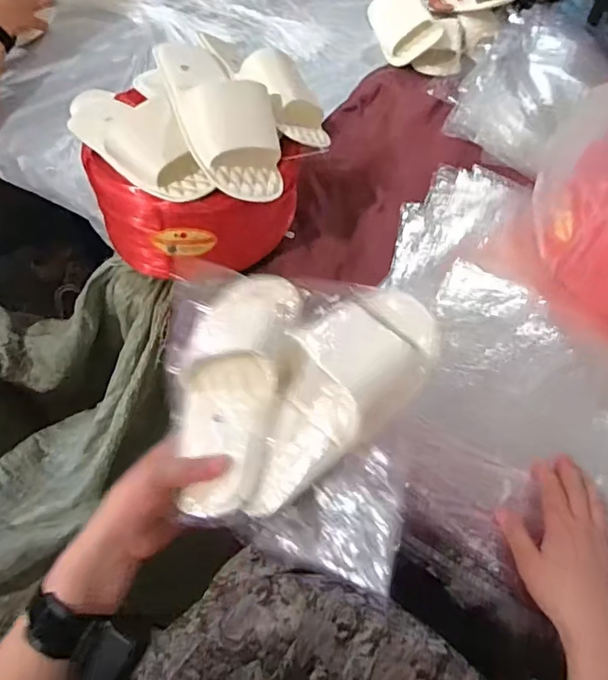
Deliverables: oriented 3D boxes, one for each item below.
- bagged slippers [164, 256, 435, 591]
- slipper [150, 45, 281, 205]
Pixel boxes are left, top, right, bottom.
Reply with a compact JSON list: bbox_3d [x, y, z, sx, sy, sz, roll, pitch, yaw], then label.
[{"bbox_3d":[-0.021,0.047,0.458,0.238,0.083,0.243,14,58,7],"label":"bagged slippers"},{"bbox_3d":[-0.095,-0.260,0.583,0.103,0.066,0.225,-26,79,-17],"label":"slipper"}]

